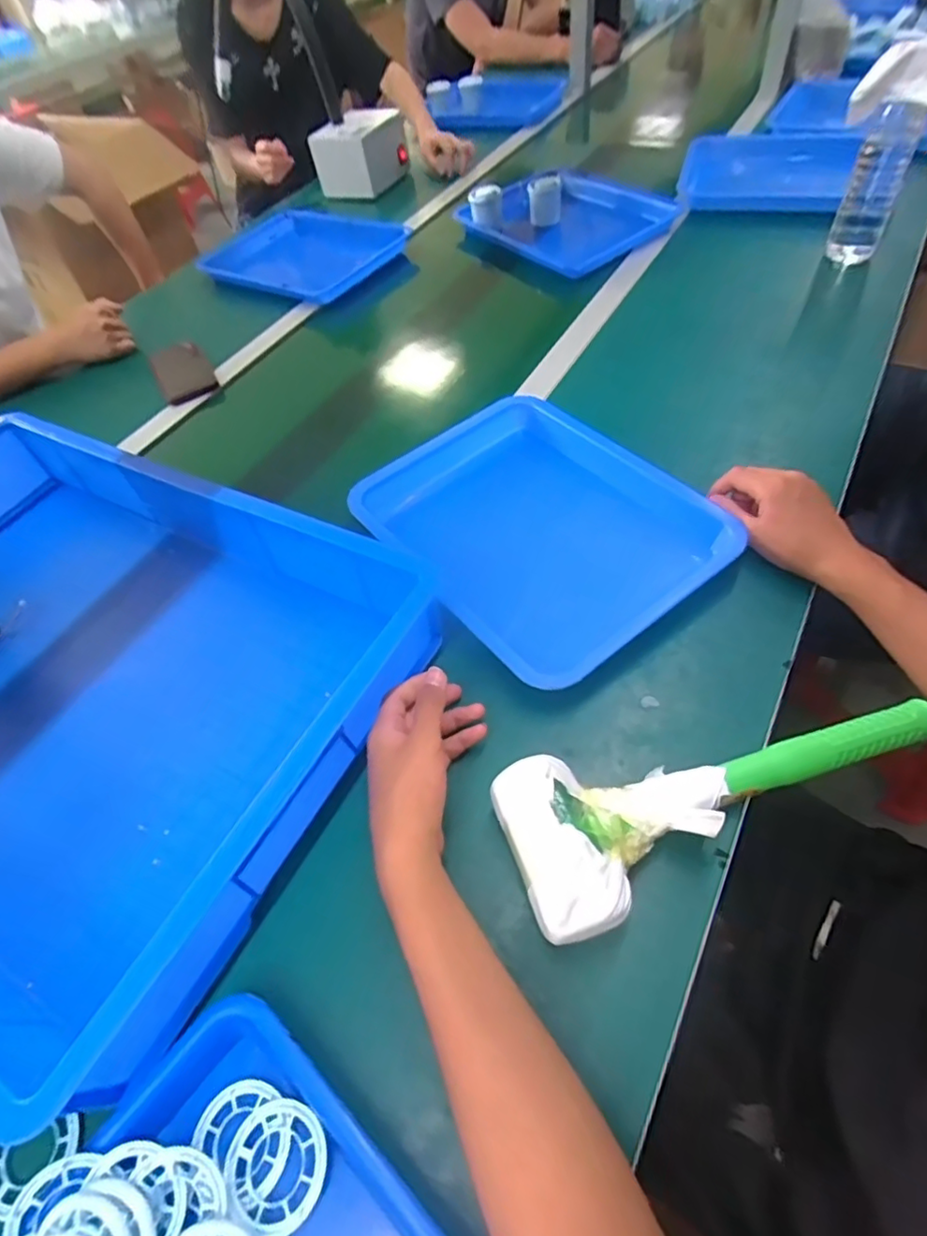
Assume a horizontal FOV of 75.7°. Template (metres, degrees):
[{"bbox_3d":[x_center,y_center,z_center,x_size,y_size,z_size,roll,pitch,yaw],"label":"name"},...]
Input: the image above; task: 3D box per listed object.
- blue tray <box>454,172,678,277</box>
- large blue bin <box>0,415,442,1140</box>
[{"bbox_3d":[0.173,-0.667,1.007,0.251,0.054,0.326,-35,57,-17],"label":"blue tray"},{"bbox_3d":[-0.371,0.036,0.529,0.580,0.111,0.403,21,60,22],"label":"large blue bin"}]

